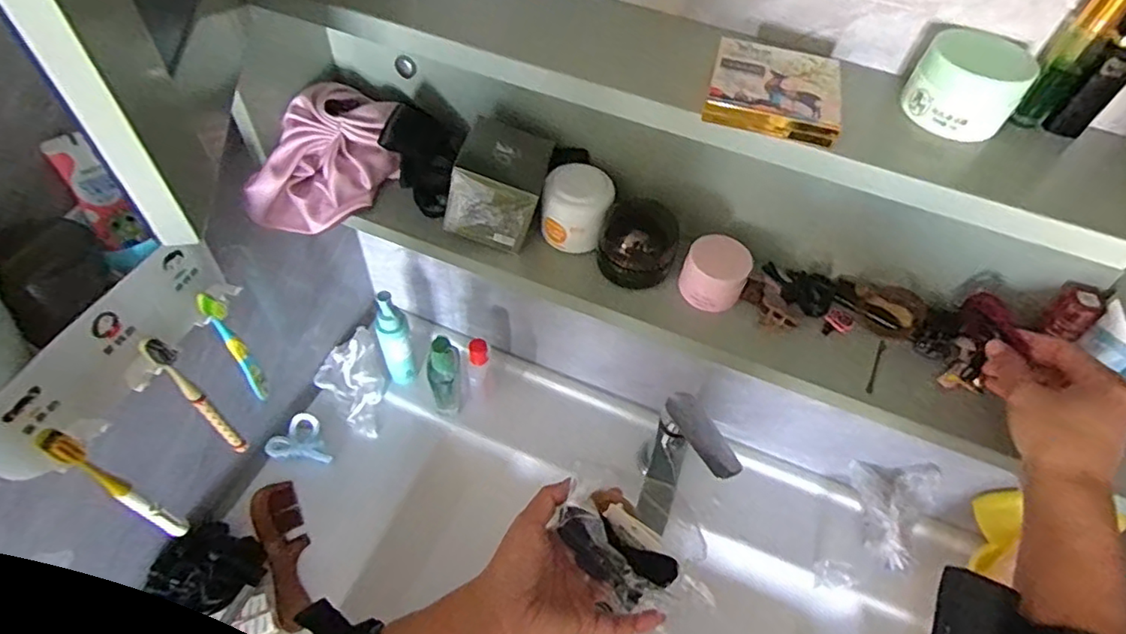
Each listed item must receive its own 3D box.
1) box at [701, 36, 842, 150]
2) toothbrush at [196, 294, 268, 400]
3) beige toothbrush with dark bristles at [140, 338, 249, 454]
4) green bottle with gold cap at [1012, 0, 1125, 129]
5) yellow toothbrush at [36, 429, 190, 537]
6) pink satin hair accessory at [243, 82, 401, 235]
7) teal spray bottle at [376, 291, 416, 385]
[{"bbox_3d":[0.125,-0.134,0.352,0.073,0.011,0.079,16,54,7],"label":"box"},{"bbox_3d":[-0.270,0.028,0.497,0.019,0.139,0.010,-34,63,-25],"label":"toothbrush"},{"bbox_3d":[-0.292,0.066,0.479,0.021,0.175,0.014,37,59,20],"label":"beige toothbrush with dark bristles"},{"bbox_3d":[0.287,-0.147,0.335,0.017,0.081,0.021,-37,64,-27],"label":"green bottle with gold cap"},{"bbox_3d":[-0.323,0.124,0.435,0.022,0.175,0.016,28,56,15],"label":"yellow toothbrush"},{"bbox_3d":[-0.208,-0.130,0.522,0.078,0.089,0.129,32,58,17],"label":"pink satin hair accessory"},{"bbox_3d":[-0.211,0.035,0.758,0.036,0.173,0.032,-14,56,-14],"label":"teal spray bottle"}]

